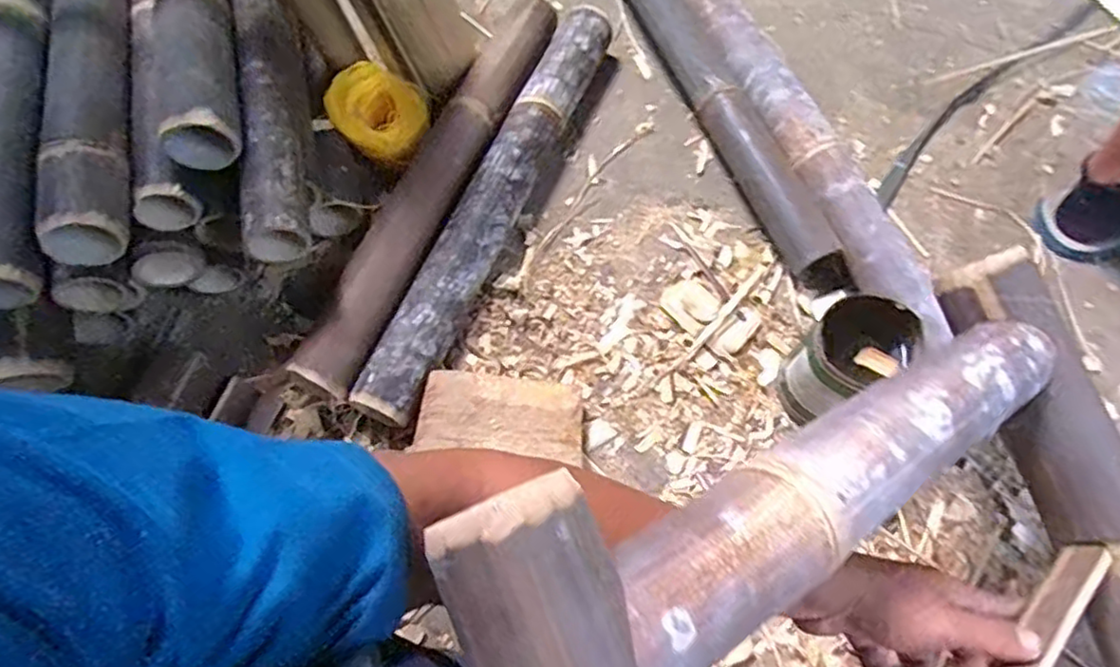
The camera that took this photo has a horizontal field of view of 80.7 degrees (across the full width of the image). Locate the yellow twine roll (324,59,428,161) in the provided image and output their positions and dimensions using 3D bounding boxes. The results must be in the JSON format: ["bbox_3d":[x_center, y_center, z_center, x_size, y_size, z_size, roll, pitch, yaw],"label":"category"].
[{"bbox_3d":[-0.247,-0.286,0.871,0.115,0.090,0.115,-2,95,-25],"label":"yellow twine roll"}]

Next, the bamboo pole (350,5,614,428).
[{"bbox_3d":[-0.074,-0.163,0.801,0.075,0.075,0.595,20,68,12],"label":"bamboo pole"}]

